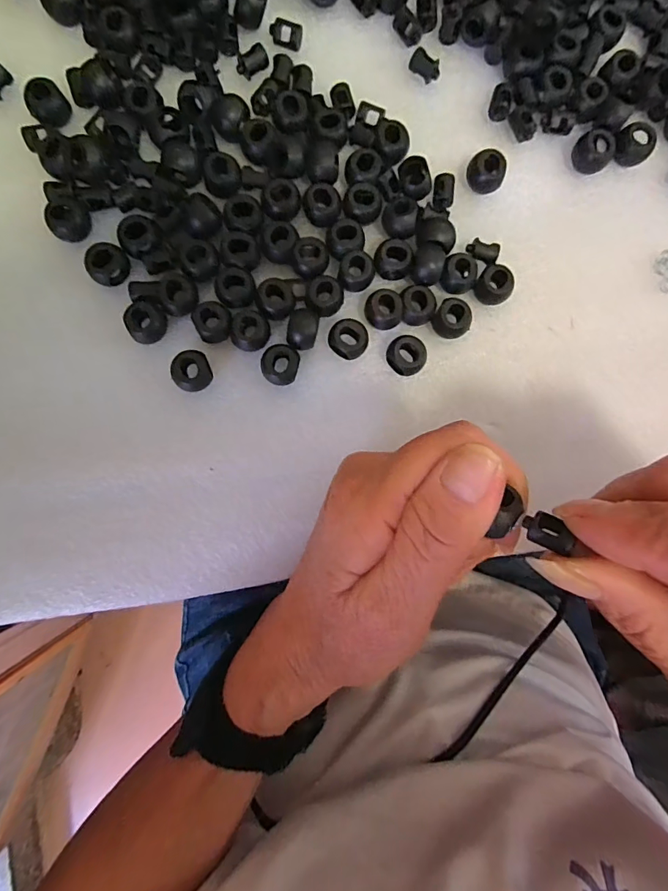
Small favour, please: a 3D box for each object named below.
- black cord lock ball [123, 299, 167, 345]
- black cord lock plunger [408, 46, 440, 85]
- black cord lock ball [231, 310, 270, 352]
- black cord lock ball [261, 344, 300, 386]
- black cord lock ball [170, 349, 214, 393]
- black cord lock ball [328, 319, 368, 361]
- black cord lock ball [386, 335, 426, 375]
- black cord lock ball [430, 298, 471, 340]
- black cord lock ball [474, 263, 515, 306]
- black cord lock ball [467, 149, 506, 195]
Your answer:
[{"bbox_3d":[-0.082,-0.054,0.196,0.015,0.009,0.017,12,89,-3],"label":"black cord lock ball"},{"bbox_3d":[0.043,-0.179,0.211,0.015,0.006,0.009,35,88,-2],"label":"black cord lock plunger"},{"bbox_3d":[-0.037,-0.050,0.197,0.016,0.009,0.017,0,90,-3],"label":"black cord lock ball"},{"bbox_3d":[-0.024,-0.036,0.199,0.015,0.012,0.017,18,89,-3],"label":"black cord lock ball"},{"bbox_3d":[-0.063,-0.032,0.197,0.015,0.014,0.017,-15,90,-3],"label":"black cord lock ball"},{"bbox_3d":[0.007,-0.048,0.202,0.017,0.011,0.017,0,90,-3],"label":"black cord lock ball"},{"bbox_3d":[0.033,-0.040,0.202,0.017,0.011,0.017,0,90,-3],"label":"black cord lock ball"},{"bbox_3d":[0.054,-0.057,0.203,0.017,0.013,0.016,0,90,-3],"label":"black cord lock ball"},{"bbox_3d":[0.074,-0.074,0.206,0.016,0.012,0.016,0,90,-3],"label":"black cord lock ball"},{"bbox_3d":[0.071,-0.127,0.208,0.017,0.015,0.013,45,88,-2],"label":"black cord lock ball"}]

